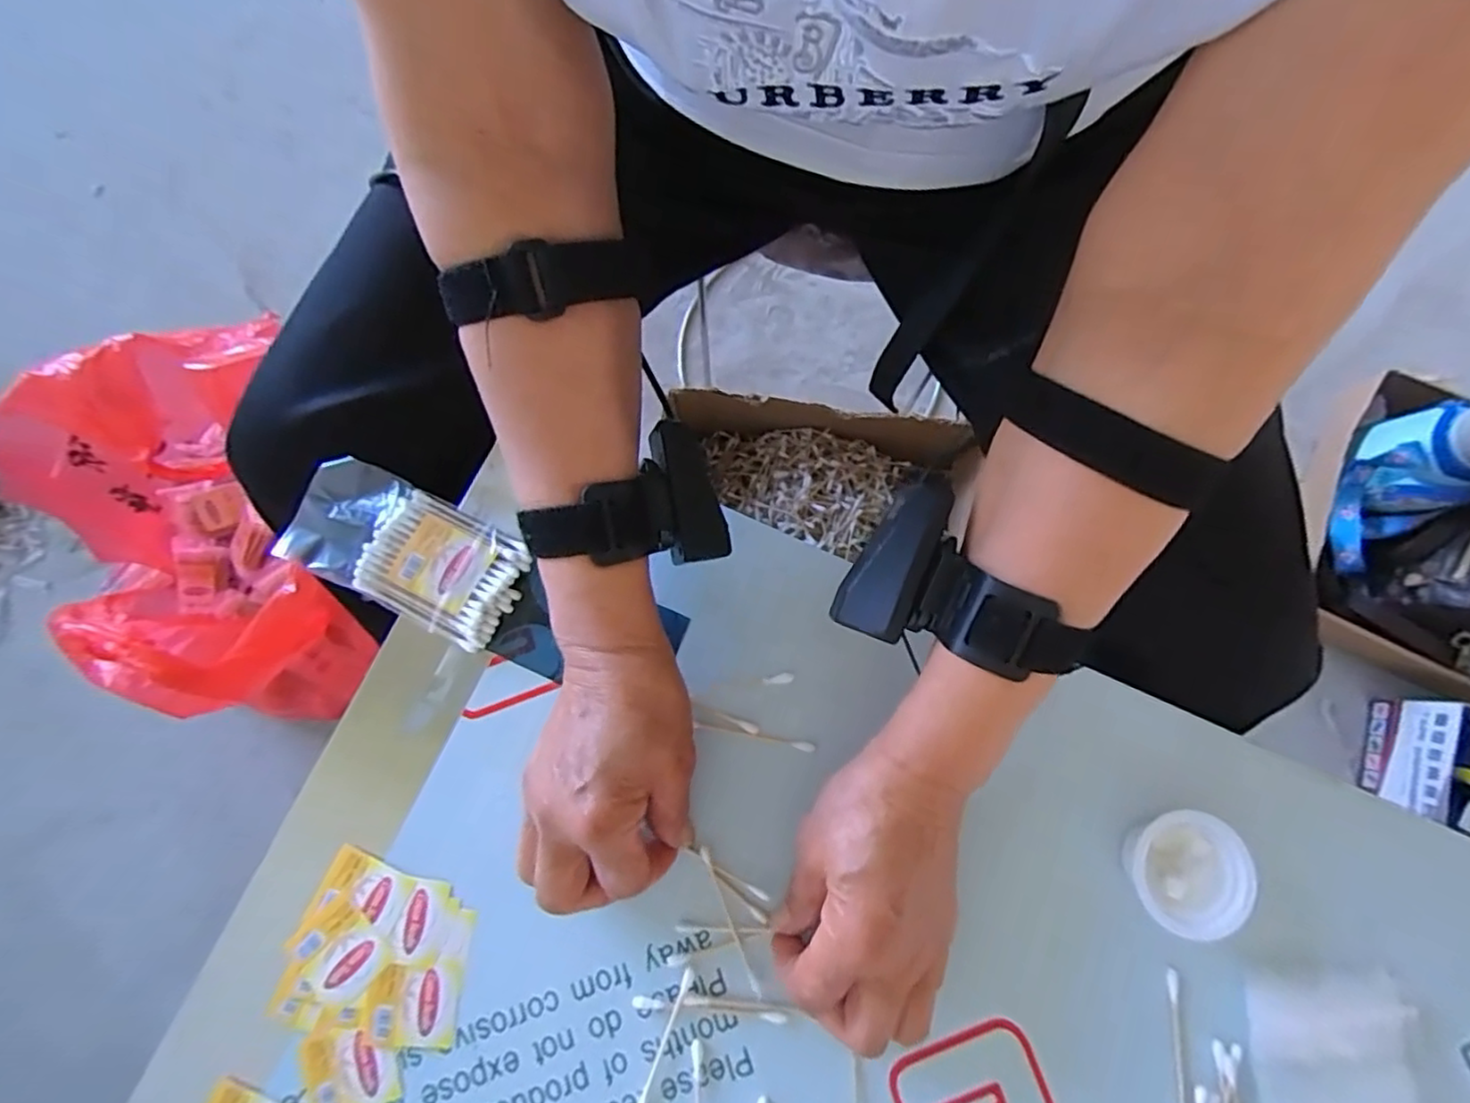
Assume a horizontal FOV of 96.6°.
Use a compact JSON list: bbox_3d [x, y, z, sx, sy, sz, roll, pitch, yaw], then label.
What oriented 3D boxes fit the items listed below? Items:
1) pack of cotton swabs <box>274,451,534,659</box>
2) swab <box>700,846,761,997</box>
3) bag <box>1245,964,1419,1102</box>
[{"bbox_3d":[-0.176,0.000,0.352,0.121,0.019,0.063,26,80,6],"label":"pack of cotton swabs"},{"bbox_3d":[-0.002,0.181,0.323,0.005,0.007,0.072,-21,84,-4],"label":"swab"},{"bbox_3d":[0.279,0.245,0.305,0.072,0.010,0.084,1,78,1],"label":"bag"}]

